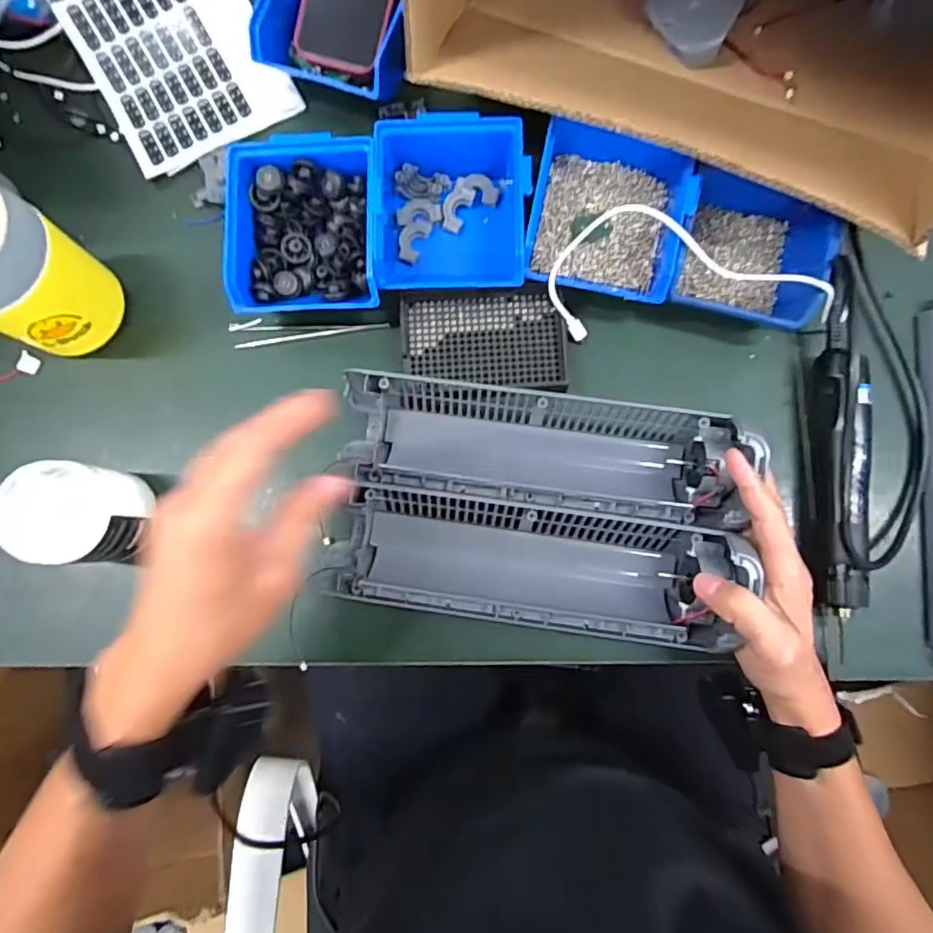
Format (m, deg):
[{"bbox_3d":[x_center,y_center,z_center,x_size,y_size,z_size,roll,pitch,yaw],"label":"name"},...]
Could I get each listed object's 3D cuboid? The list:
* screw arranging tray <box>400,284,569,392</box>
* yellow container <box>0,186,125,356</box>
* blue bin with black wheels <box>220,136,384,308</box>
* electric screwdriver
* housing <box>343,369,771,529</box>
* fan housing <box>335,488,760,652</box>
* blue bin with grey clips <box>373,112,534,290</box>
[{"bbox_3d":[0.014,-0.105,0.463,0.132,0.023,0.084,-3,82,1],"label":"screw arranging tray"},{"bbox_3d":[-0.334,-0.143,0.425,0.078,0.135,0.091,20,83,4],"label":"yellow container"},{"bbox_3d":[-0.129,-0.189,0.460,0.118,0.067,0.135,-4,82,0],"label":"blue bin with black wheels"},{"bbox_3d":[0.292,0.022,0.438,0.032,0.046,0.221,3,82,1],"label":"electric screwdriver"},{"bbox_3d":[0.052,-0.014,0.432,0.296,0.069,0.096,8,84,6],"label":"housing"},{"bbox_3d":[0.044,0.072,0.421,0.292,0.070,0.088,7,84,5],"label":"fan housing"},{"bbox_3d":[-0.012,-0.206,0.456,0.121,0.062,0.133,-2,82,1],"label":"blue bin with grey clips"}]

